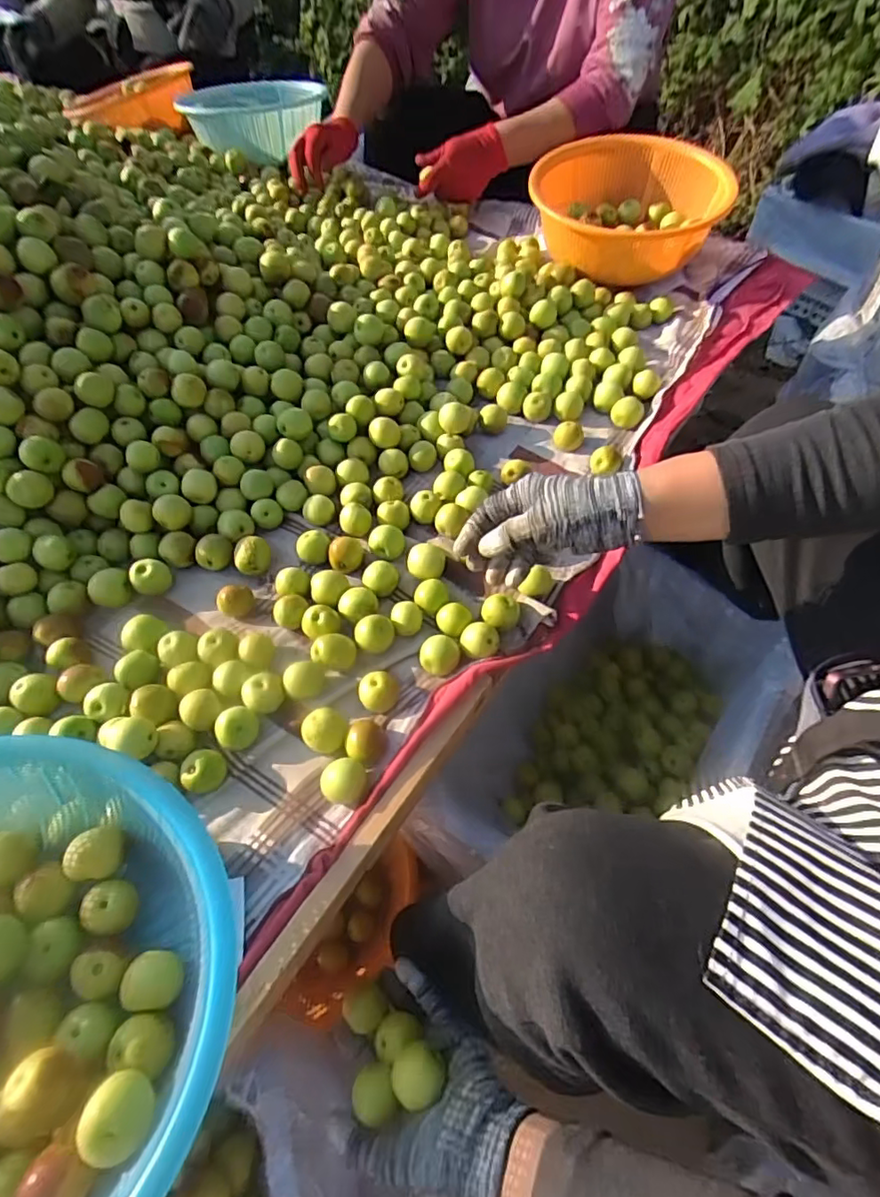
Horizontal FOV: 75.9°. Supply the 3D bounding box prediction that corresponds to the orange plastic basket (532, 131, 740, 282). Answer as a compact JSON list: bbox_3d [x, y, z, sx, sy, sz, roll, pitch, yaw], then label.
[{"bbox_3d":[0.269,-0.562,0.819,0.270,0.103,0.288,8,56,8],"label":"orange plastic basket"}]

